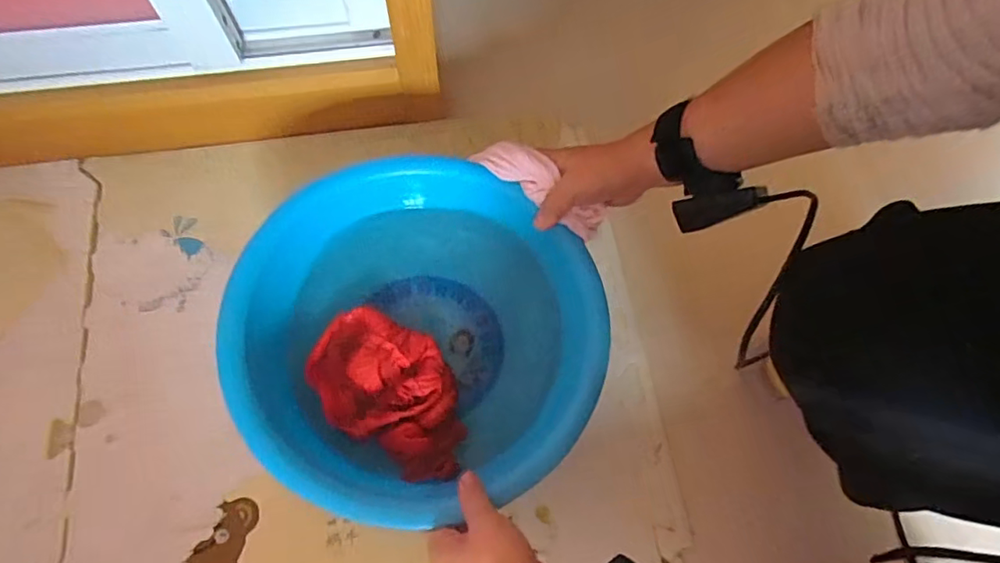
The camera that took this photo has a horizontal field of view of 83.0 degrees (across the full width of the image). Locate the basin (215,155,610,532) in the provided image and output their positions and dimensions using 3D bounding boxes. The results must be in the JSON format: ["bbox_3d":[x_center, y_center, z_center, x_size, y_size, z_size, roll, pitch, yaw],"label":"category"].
[{"bbox_3d":[-0.062,0.044,0.534,0.298,0.107,0.314,1,69,-2],"label":"basin"}]

